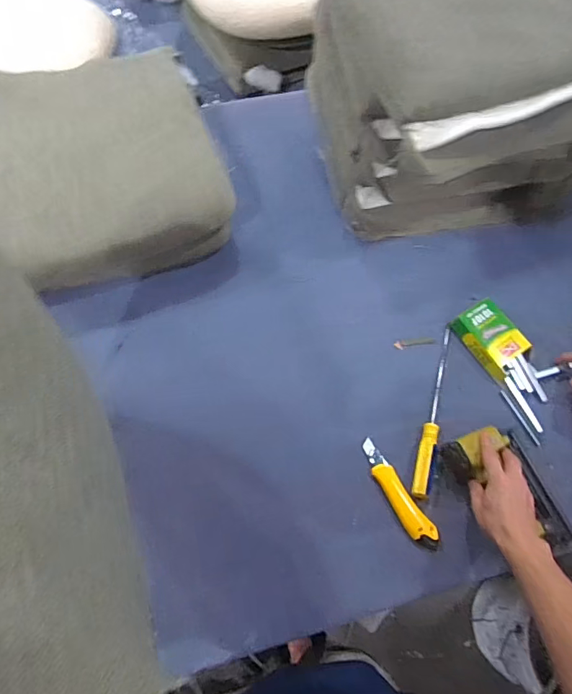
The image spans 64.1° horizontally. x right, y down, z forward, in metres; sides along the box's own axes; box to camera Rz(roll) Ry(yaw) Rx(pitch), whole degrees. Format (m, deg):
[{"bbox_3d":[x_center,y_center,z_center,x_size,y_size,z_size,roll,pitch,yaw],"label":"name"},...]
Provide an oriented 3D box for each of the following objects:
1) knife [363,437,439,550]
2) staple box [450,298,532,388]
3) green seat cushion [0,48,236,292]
[{"bbox_3d":[0.167,0.219,0.682,0.036,0.026,0.175,-26,71,-12],"label":"knife"},{"bbox_3d":[0.350,-0.013,0.774,0.080,0.032,0.130,-28,72,-13],"label":"staple box"},{"bbox_3d":[-0.346,-0.319,0.812,0.437,0.120,0.434,-24,71,-11],"label":"green seat cushion"}]

